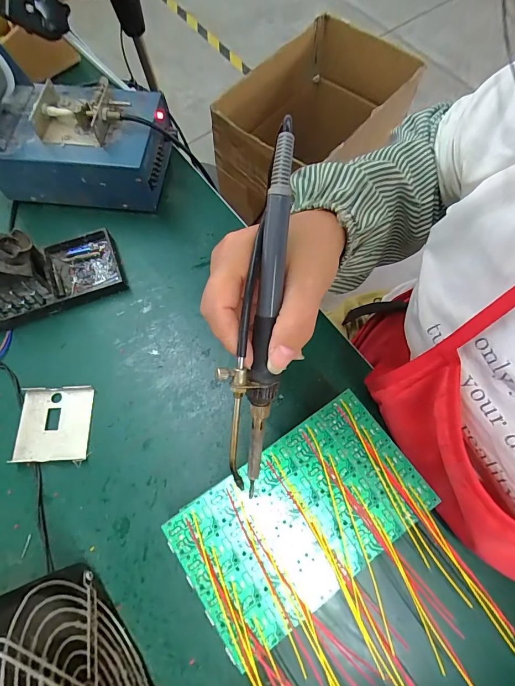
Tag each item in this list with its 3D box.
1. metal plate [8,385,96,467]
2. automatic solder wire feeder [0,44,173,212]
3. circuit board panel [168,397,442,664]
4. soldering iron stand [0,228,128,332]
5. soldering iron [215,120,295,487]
[{"bbox_3d":[-0.191,0.075,0.340,0.064,0.009,0.069,-4,66,0],"label":"metal plate"},{"bbox_3d":[-0.207,-0.236,0.392,0.216,0.131,0.119,6,67,5],"label":"automatic solder wire feeder"},{"bbox_3d":[0.032,0.124,0.264,0.174,0.006,0.101,-32,69,-12],"label":"circuit board panel"},{"bbox_3d":[-0.227,-0.077,0.364,0.153,0.070,0.075,-22,68,-8],"label":"soldering iron stand"},{"bbox_3d":[0.000,-0.010,0.206,0.028,0.023,0.208,7,102,5],"label":"soldering iron"}]

